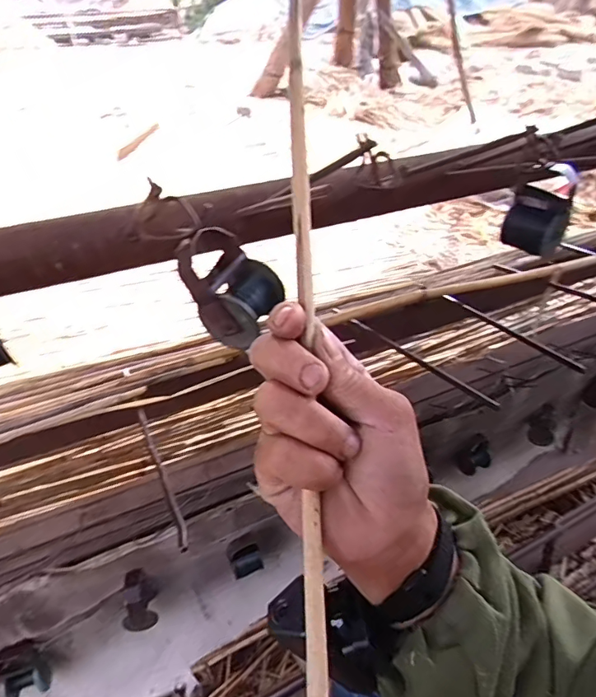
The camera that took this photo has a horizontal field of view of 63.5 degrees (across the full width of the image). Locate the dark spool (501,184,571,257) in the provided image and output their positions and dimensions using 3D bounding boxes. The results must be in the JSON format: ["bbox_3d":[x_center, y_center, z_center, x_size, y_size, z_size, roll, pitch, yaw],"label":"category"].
[{"bbox_3d":[0.223,-0.122,0.449,0.051,0.055,0.042,18,41,25],"label":"dark spool"}]

